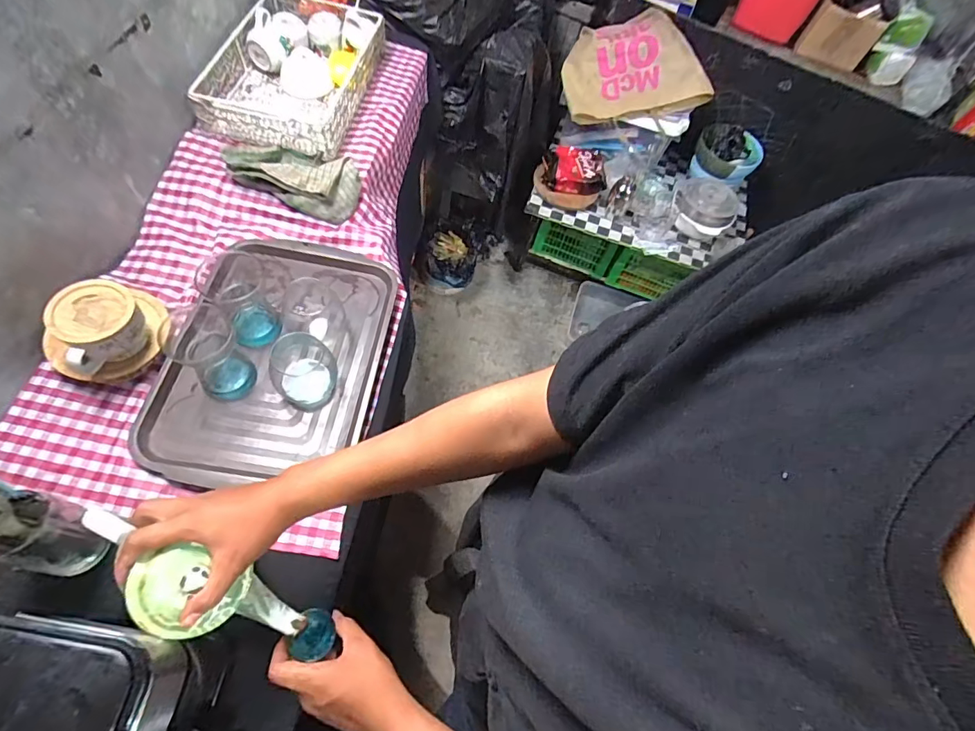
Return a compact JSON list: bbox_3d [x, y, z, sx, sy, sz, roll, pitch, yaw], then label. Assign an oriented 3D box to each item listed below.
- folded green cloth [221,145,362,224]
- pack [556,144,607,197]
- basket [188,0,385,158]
[{"bbox_3d":[-0.347,-0.359,0.876,0.232,0.064,0.129,20,60,2],"label":"folded green cloth"},{"bbox_3d":[0.304,-0.641,1.547,0.158,0.068,0.156,8,61,-5],"label":"pack"},{"bbox_3d":[-0.399,-0.633,0.988,0.267,0.106,0.428,12,60,-4],"label":"basket"}]

